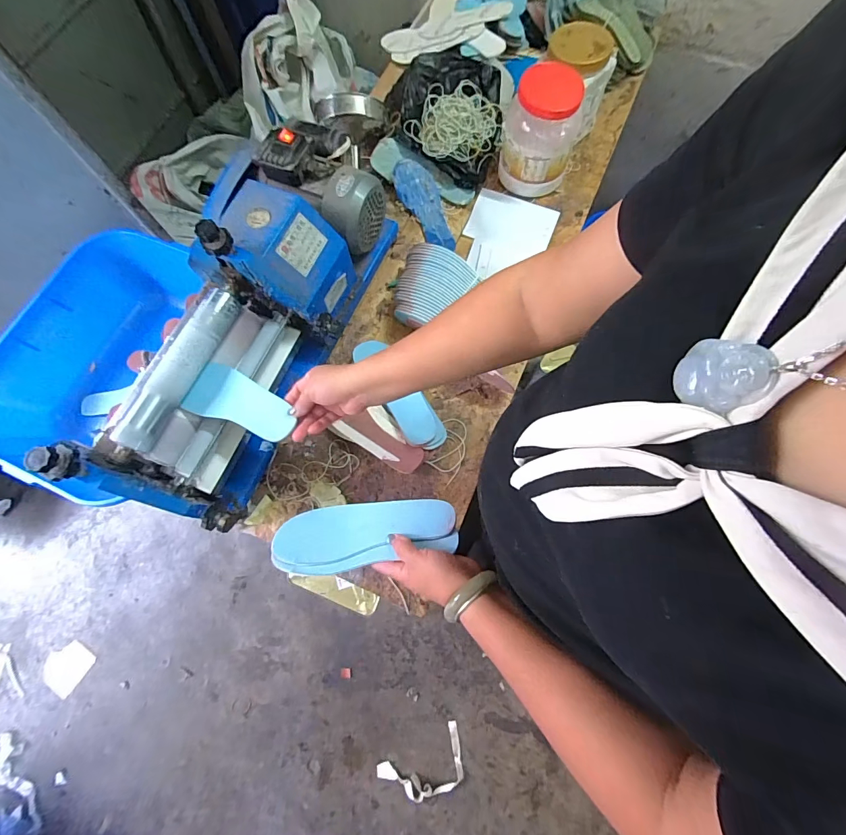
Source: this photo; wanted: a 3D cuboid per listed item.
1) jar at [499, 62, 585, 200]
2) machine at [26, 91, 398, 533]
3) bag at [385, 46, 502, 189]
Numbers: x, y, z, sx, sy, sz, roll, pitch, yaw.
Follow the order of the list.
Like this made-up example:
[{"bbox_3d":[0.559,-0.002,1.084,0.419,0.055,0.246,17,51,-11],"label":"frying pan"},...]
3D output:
[{"bbox_3d":[0.234,-0.566,0.805,0.135,0.178,0.134,-1,73,2],"label":"jar"},{"bbox_3d":[-0.273,-0.171,0.647,0.235,0.241,0.628,16,74,7],"label":"machine"},{"bbox_3d":[0.058,-0.689,0.892,0.277,0.066,0.295,28,76,10],"label":"bag"}]

